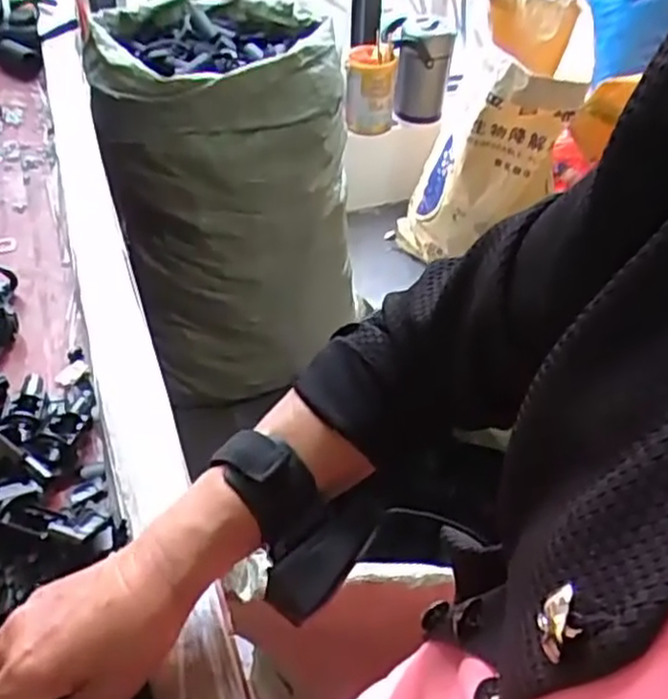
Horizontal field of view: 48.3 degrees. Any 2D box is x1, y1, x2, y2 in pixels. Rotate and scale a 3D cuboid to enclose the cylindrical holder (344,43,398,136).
[{"bbox_3d":[0.084,-0.600,1.754,0.105,0.206,0.118,9,41,8],"label":"cylindrical holder"}]

